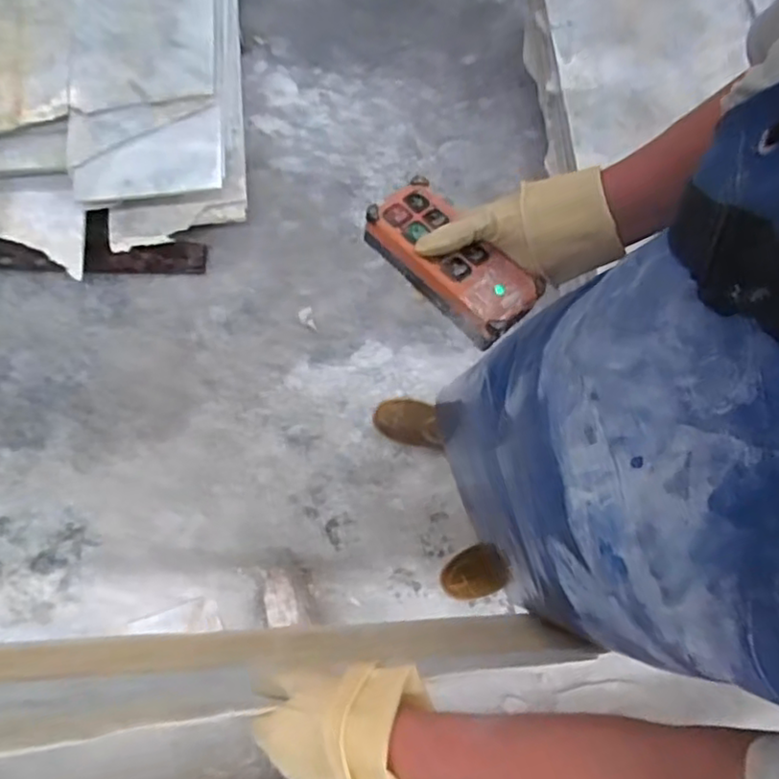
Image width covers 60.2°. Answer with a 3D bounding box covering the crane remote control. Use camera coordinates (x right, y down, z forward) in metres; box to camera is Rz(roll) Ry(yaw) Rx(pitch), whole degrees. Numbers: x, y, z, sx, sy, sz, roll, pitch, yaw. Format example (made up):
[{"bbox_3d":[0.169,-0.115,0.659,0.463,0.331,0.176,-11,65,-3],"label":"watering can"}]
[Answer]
[{"bbox_3d":[0.055,-0.113,0.597,0.072,0.041,0.158,-41,74,-11],"label":"crane remote control"}]

